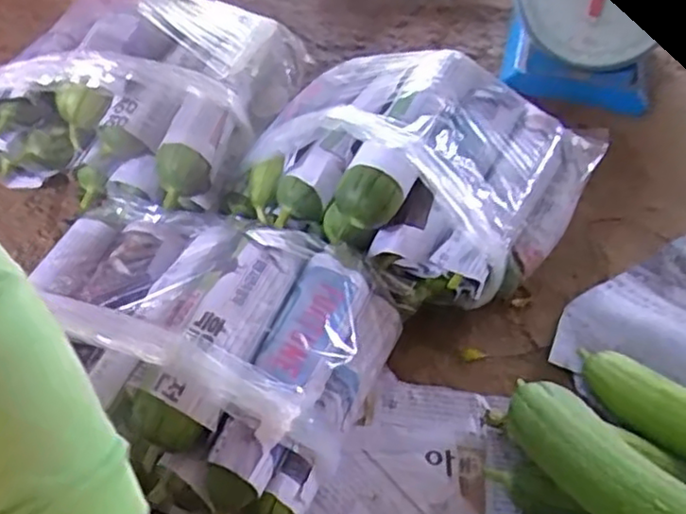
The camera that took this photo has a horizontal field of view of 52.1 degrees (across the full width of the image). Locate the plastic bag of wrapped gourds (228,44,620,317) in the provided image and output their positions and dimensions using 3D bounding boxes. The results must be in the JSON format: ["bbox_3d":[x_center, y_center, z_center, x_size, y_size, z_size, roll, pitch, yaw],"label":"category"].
[{"bbox_3d":[0.075,-0.103,0.712,0.304,0.164,0.274,27,53,19],"label":"plastic bag of wrapped gourds"}]

